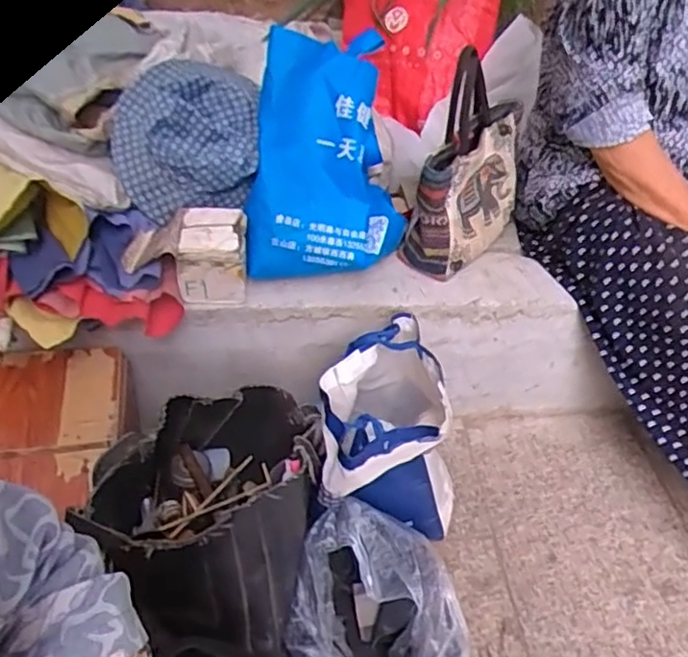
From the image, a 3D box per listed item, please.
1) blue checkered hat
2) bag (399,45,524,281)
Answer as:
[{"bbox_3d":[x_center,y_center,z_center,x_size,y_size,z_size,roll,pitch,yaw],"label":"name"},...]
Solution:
[{"bbox_3d":[-0.285,-0.357,1.193,0.255,0.173,0.294,-4,42,-9],"label":"blue checkered hat"},{"bbox_3d":[0.203,-0.257,1.051,0.136,0.315,0.268,19,43,16],"label":"bag"}]

